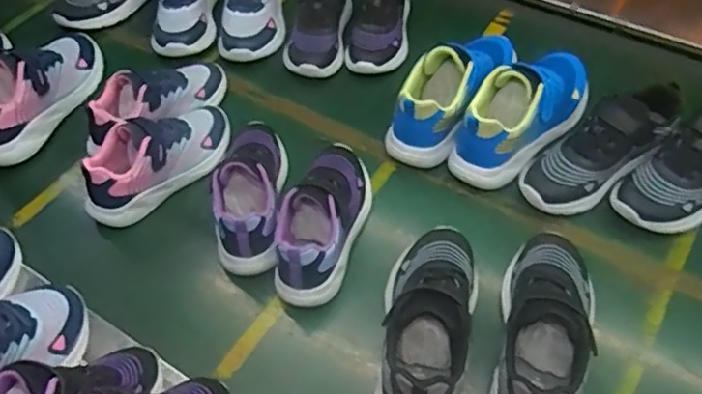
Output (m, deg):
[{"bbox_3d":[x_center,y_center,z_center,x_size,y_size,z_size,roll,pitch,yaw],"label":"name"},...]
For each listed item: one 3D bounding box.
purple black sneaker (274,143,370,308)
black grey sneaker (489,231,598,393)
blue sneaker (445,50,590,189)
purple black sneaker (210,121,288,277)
[{"bbox_3d":[-0.031,0.013,0.697,0.075,0.083,0.213,13,53,10],"label":"purple black sneaker"},{"bbox_3d":[0.195,0.120,0.587,0.088,0.086,0.230,13,56,11],"label":"black grey sneaker"},{"bbox_3d":[0.222,-0.115,0.776,0.232,0.106,0.083,-39,54,-24],"label":"blue sneaker"},{"bbox_3d":[-0.119,-0.019,0.723,0.074,0.087,0.206,3,53,-2],"label":"purple black sneaker"}]

